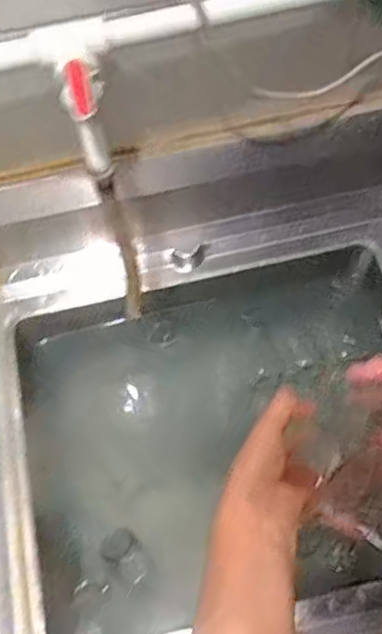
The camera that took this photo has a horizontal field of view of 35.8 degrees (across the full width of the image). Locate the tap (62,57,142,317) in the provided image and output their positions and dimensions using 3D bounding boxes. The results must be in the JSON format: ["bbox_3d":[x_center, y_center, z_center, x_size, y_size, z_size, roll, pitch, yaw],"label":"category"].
[{"bbox_3d":[-0.073,-0.100,0.562,0.027,0.294,0.068,-12,65,-2],"label":"tap"}]

